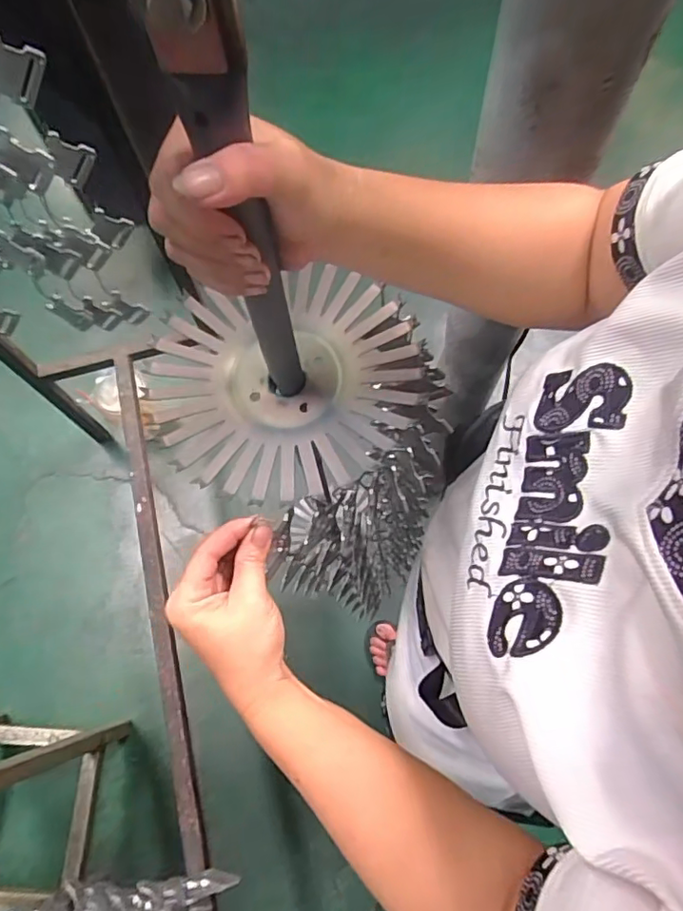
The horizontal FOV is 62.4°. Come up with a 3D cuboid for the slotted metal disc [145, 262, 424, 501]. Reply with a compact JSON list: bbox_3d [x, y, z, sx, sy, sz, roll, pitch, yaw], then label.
[{"bbox_3d":[-0.041,-0.054,0.426,0.198,0.024,0.173,-18,70,-4],"label":"slotted metal disc"}]

